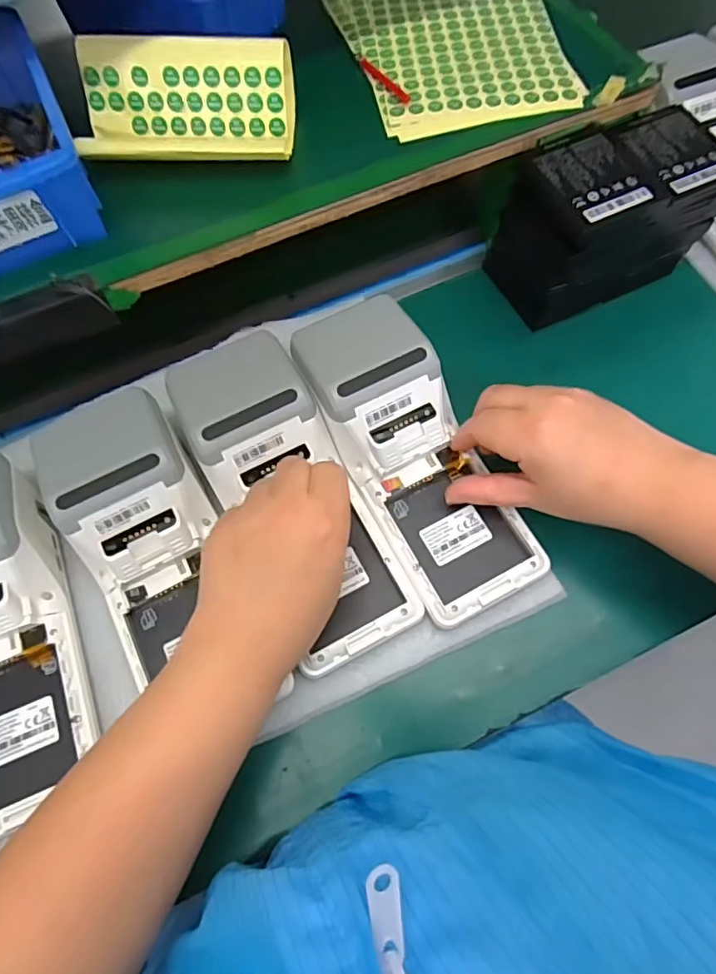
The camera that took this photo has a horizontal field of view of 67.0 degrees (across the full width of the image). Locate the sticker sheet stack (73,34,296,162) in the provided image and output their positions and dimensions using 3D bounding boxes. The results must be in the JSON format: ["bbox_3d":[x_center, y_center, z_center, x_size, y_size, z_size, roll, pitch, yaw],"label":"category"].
[{"bbox_3d":[-0.103,-0.229,0.321,0.126,0.044,0.056,4,67,5],"label":"sticker sheet stack"}]

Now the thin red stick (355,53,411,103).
[{"bbox_3d":[0.016,-0.264,0.350,0.009,0.004,0.060,-31,68,-10],"label":"thin red stick"}]

